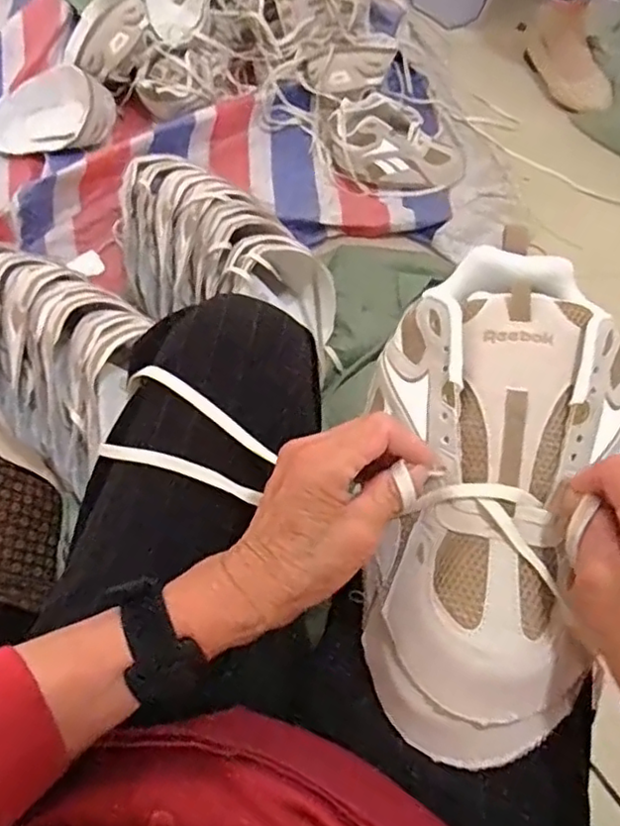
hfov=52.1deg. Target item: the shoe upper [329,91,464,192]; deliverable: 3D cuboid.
[{"bbox_3d":[0.150,-0.469,1.107,0.235,0.078,0.148,10,63,7],"label":"shoe upper"}]

